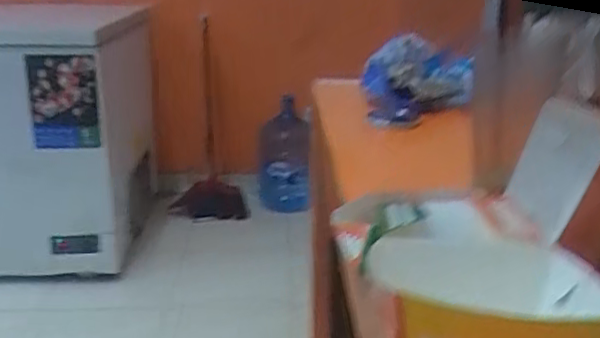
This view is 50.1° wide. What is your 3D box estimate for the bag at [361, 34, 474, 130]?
[{"bbox_3d":[0.168,-0.124,0.898,0.142,0.093,0.117,-1,19,-4],"label":"bag"}]

